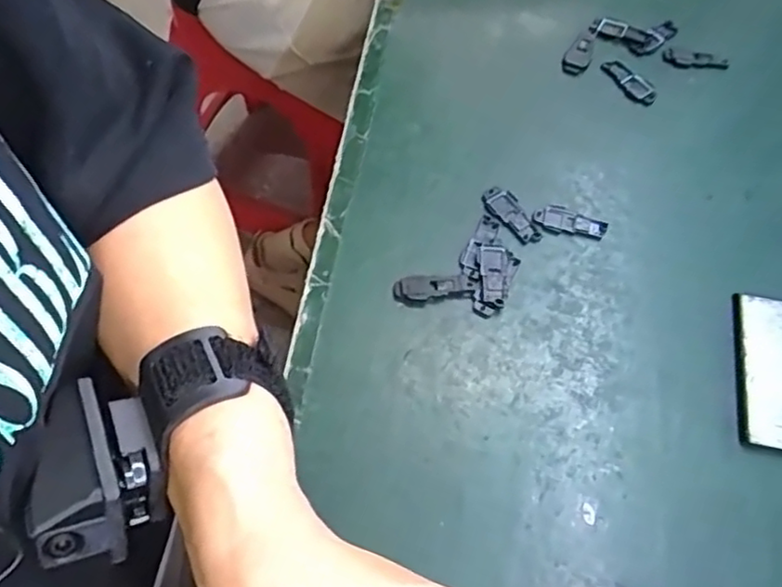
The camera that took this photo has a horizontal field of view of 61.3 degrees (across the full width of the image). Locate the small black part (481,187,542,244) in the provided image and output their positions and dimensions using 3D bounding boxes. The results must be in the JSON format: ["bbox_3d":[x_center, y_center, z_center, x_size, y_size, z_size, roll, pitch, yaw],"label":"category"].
[{"bbox_3d":[0.066,-0.044,0.364,0.017,0.004,0.039,-27,65,-15],"label":"small black part"}]

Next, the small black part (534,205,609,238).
[{"bbox_3d":[0.100,-0.041,0.364,0.039,0.004,0.013,15,62,7],"label":"small black part"}]

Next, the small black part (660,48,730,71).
[{"bbox_3d":[0.199,-0.153,0.432,0.044,0.004,0.013,7,62,2],"label":"small black part"}]

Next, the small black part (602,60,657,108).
[{"bbox_3d":[0.154,-0.136,0.423,0.017,0.004,0.039,-30,66,-16],"label":"small black part"}]

